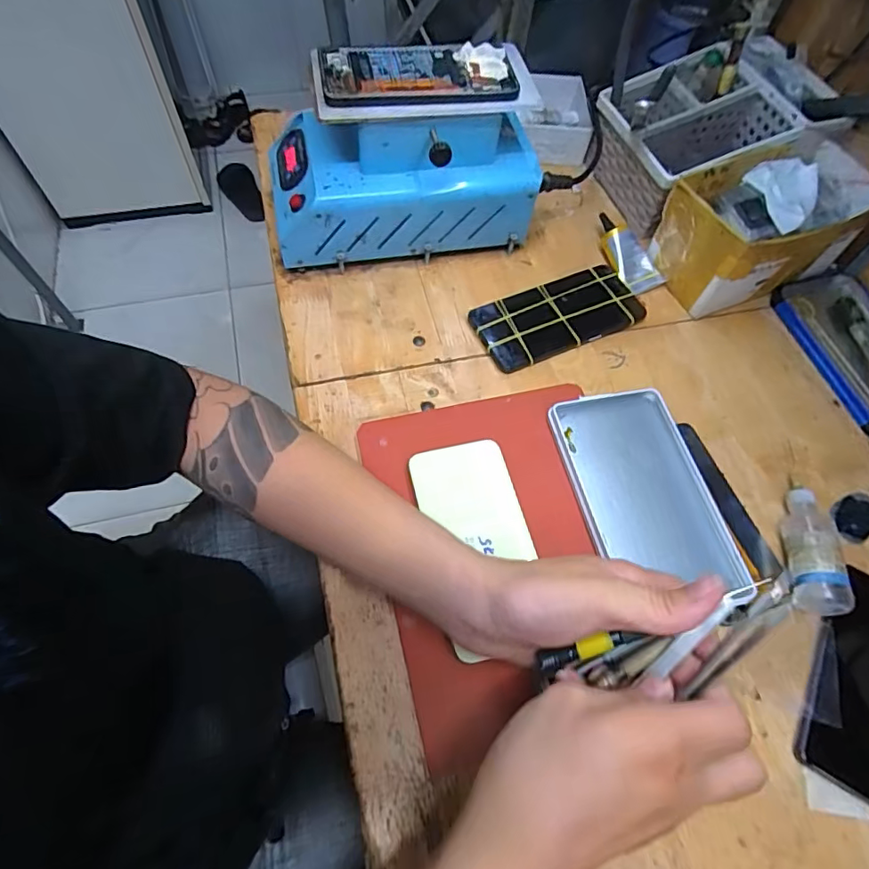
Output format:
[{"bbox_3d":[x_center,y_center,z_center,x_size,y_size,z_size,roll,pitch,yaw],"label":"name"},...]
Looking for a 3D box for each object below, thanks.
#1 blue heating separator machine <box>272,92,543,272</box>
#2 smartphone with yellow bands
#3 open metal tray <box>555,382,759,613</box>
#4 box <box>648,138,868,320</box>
[{"bbox_3d":[-0.032,-0.254,0.488,0.248,0.138,0.129,-5,63,-4],"label":"blue heating separator machine"},{"bbox_3d":[0.118,-0.114,0.492,0.158,0.007,0.075,-22,65,-12],"label":"smartphone with yellow bands"},{"bbox_3d":[0.167,0.046,0.407,0.104,0.010,0.176,-12,63,-7],"label":"open metal tray"},{"bbox_3d":[0.318,-0.202,0.501,0.186,0.082,0.109,-21,65,-11],"label":"box"}]

